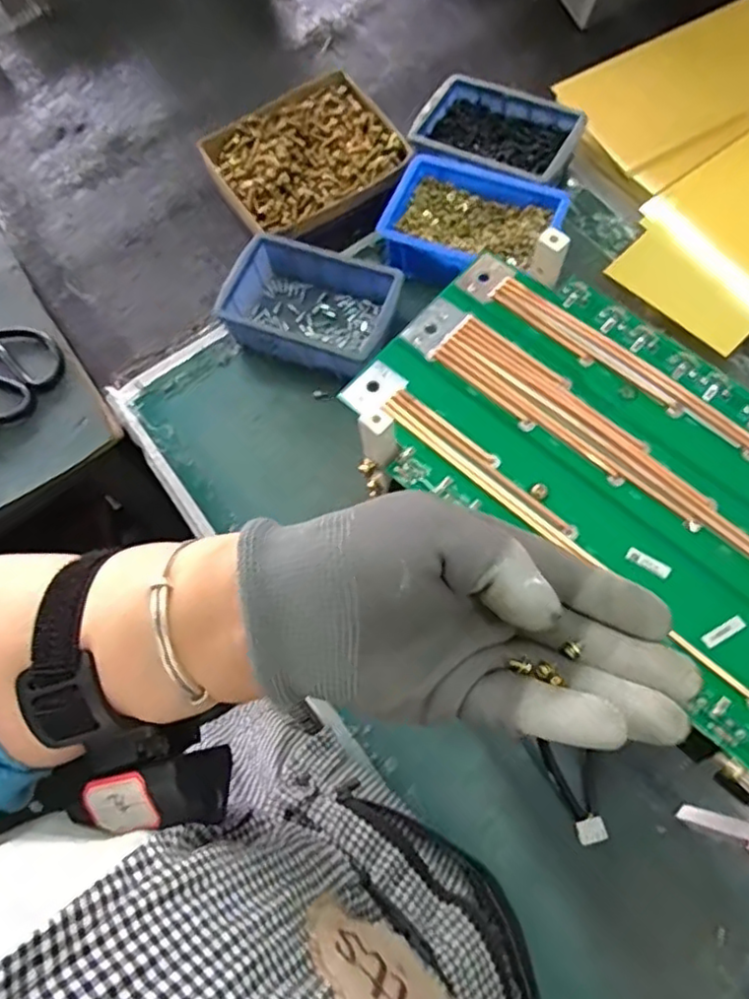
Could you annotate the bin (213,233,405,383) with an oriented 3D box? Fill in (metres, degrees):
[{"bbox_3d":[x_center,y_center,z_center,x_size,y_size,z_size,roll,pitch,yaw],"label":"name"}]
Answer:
[{"bbox_3d":[-0.055,-0.173,0.578,0.146,0.054,0.099,14,71,9],"label":"bin"}]

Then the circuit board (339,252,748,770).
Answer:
[{"bbox_3d":[0.127,-0.001,0.286,0.286,0.012,0.133,41,75,17],"label":"circuit board"}]

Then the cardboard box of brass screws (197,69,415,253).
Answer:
[{"bbox_3d":[-0.061,-0.323,0.635,0.173,0.047,0.156,-32,71,-6],"label":"cardboard box of brass screws"}]

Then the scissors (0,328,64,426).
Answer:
[{"bbox_3d":[-0.352,-0.143,0.606,0.083,0.012,0.160,-40,72,-8],"label":"scissors"}]

